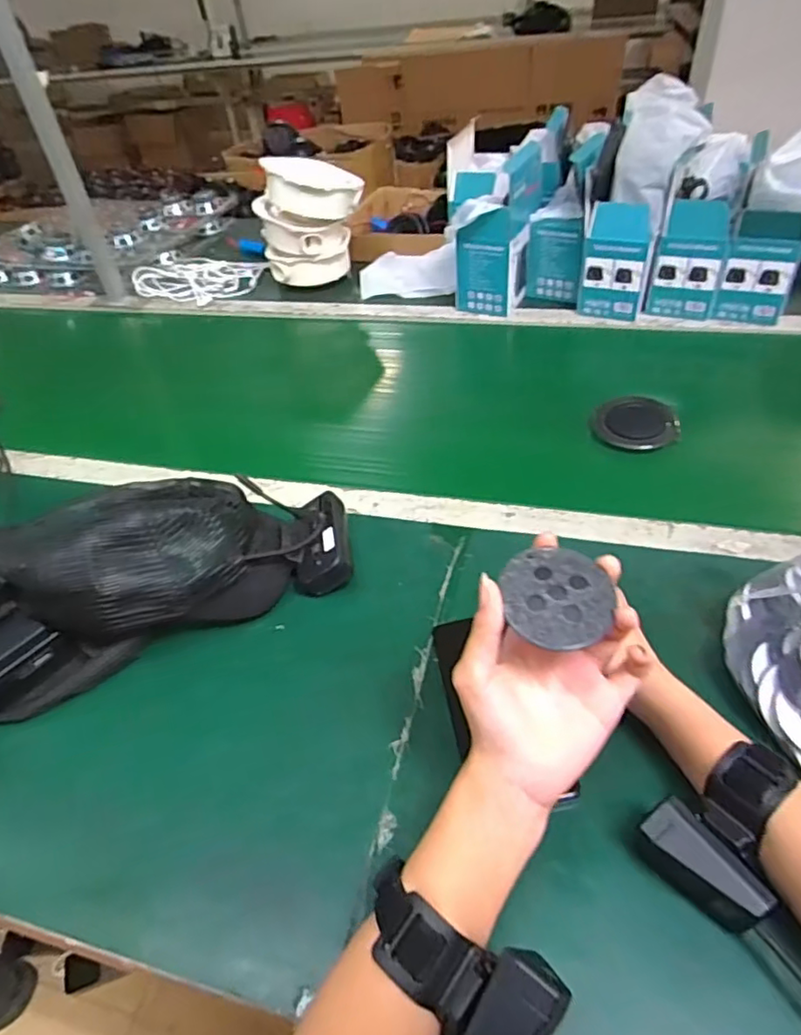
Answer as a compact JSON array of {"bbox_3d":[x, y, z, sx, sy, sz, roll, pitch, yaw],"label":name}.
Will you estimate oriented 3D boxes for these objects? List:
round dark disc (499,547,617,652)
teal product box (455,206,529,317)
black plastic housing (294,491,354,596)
[{"bbox_3d":[0.085,0.042,0.330,0.054,0.006,0.056,-2,55,3],"label":"round dark disc"},{"bbox_3d":[0.135,-0.387,0.891,0.092,0.144,0.074,13,48,20],"label":"teal product box"},{"bbox_3d":[-0.071,0.019,0.565,0.053,0.050,0.105,-6,57,1],"label":"black plastic housing"}]

